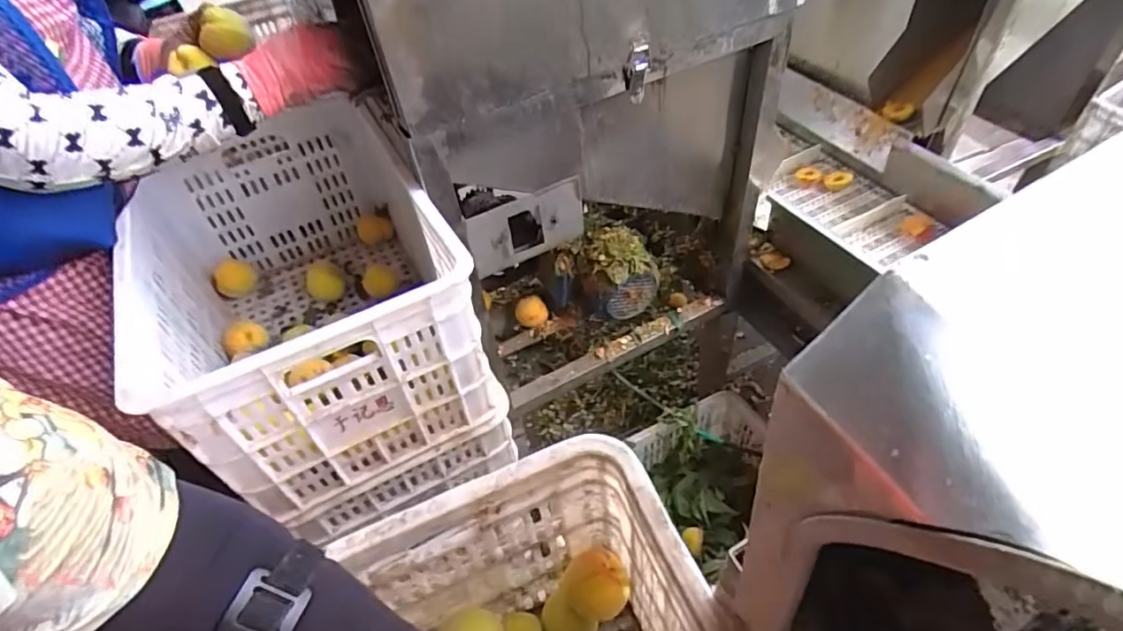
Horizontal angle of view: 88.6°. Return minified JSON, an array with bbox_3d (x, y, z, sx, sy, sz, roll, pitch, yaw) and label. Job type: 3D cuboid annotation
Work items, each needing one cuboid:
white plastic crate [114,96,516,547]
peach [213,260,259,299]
[{"bbox_3d":[-0.359,-0.047,0.841,0.362,0.296,0.540,-25,50,-17],"label":"white plastic crate"},{"bbox_3d":[-0.558,-0.063,0.985,0.066,0.063,0.060,-33,53,-23],"label":"peach"}]

